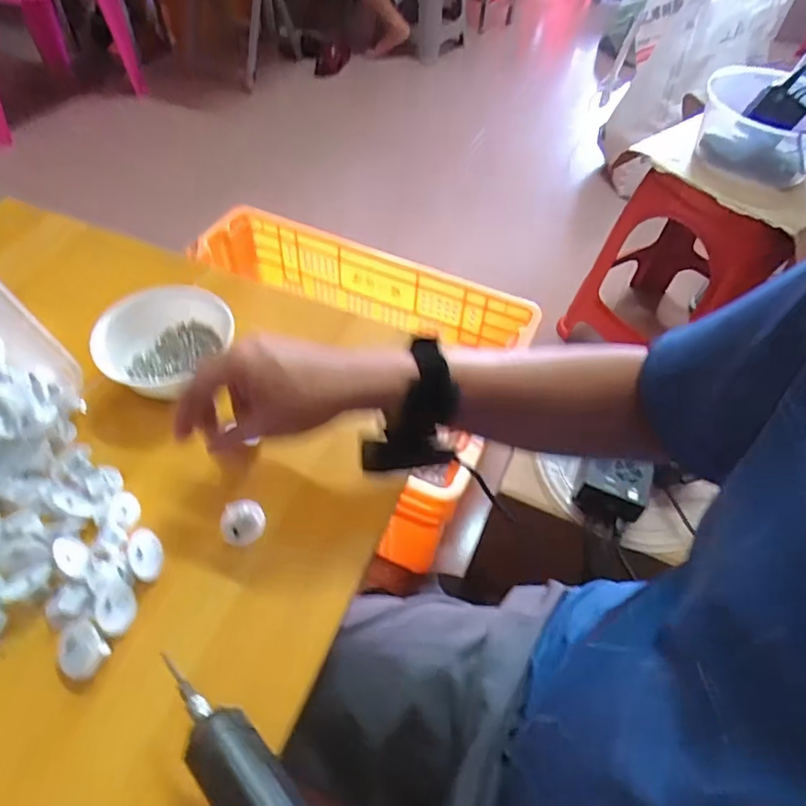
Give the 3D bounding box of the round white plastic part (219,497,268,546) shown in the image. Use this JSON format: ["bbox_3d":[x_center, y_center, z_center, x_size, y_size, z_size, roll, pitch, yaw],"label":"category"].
[{"bbox_3d":[-0.123,0.092,0.431,0.033,0.019,0.029,-14,54,-15],"label":"round white plastic part"}]

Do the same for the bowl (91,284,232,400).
[{"bbox_3d":[-0.222,-0.058,0.519,0.090,0.064,0.110,30,56,19],"label":"bowl"}]

